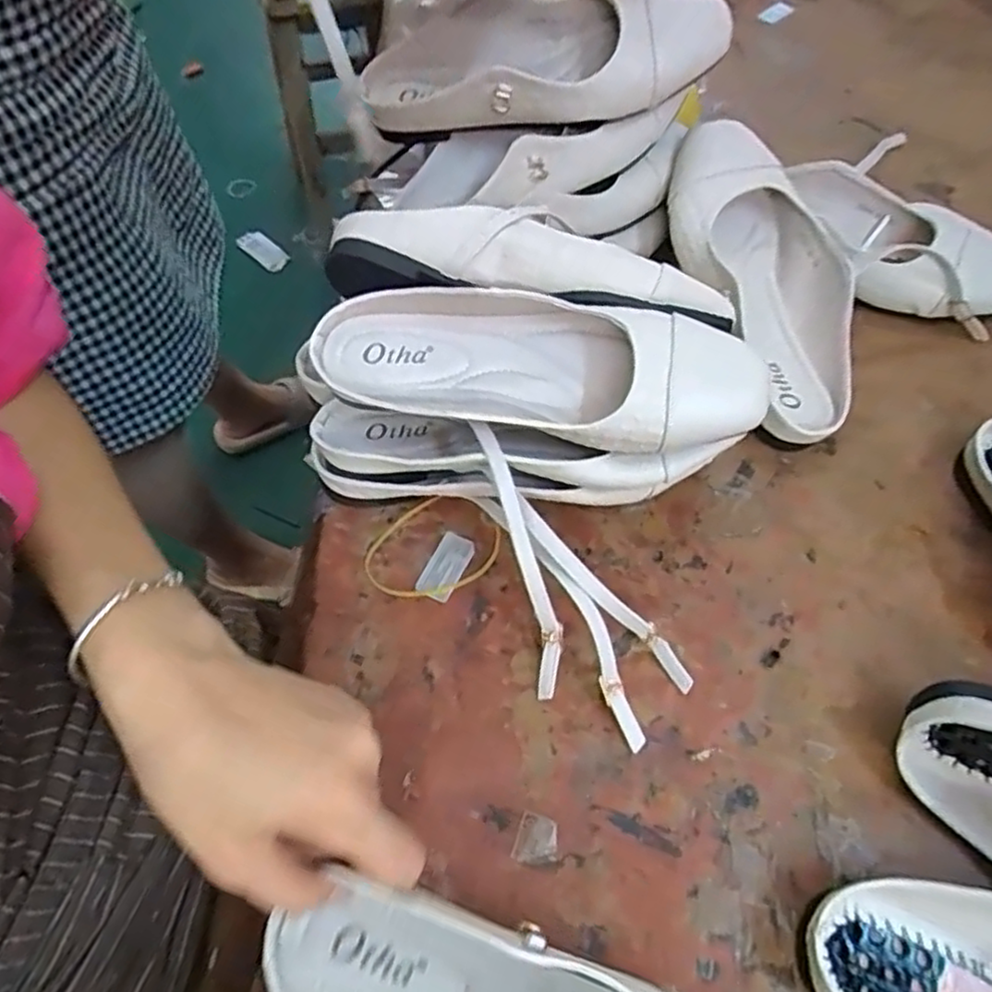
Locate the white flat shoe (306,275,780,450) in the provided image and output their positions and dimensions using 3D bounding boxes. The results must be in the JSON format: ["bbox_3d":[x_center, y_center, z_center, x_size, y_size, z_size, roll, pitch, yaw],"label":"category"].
[{"bbox_3d":[0.019,-0.066,0.370,0.233,0.058,0.086,15,76,6],"label":"white flat shoe"}]

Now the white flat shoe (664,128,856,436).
[{"bbox_3d":[0.169,-0.143,0.455,0.093,0.047,0.227,-14,76,-9],"label":"white flat shoe"}]

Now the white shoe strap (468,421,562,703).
[{"bbox_3d":[0.013,0.032,0.350,0.017,0.013,0.140,-17,98,-10],"label":"white shoe strap"}]

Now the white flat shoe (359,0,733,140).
[{"bbox_3d":[0.027,-0.278,0.452,0.227,0.057,0.078,4,59,2],"label":"white flat shoe"}]

